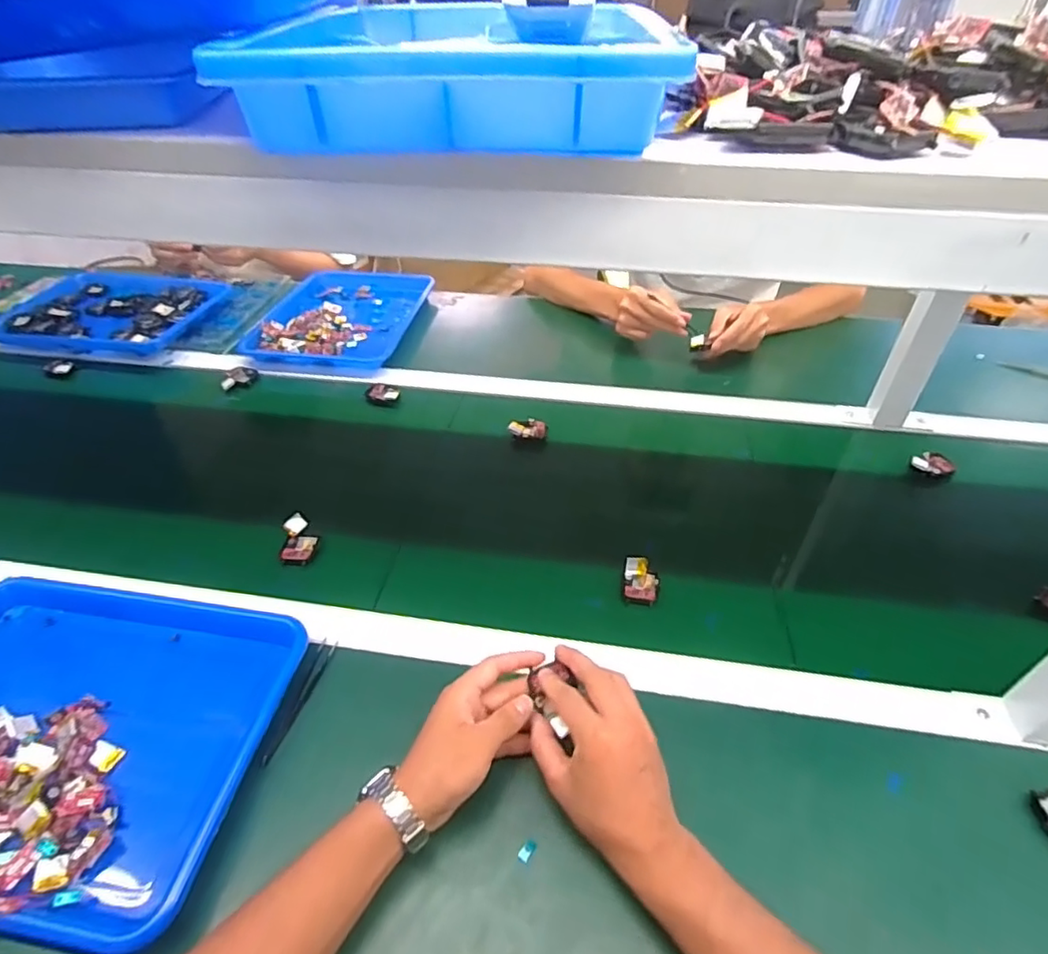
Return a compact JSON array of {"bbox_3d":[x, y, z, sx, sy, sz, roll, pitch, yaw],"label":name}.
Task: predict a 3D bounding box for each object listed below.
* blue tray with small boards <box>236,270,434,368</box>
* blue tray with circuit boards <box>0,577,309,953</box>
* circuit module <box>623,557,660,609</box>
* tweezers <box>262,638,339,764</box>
[{"bbox_3d":[-0.318,-0.293,1.062,0.265,0.041,0.348,6,43,8],"label":"blue tray with small boards"},{"bbox_3d":[-0.379,0.211,0.487,0.334,0.037,0.252,6,43,7],"label":"blue tray with circuit boards"},{"bbox_3d":[0.124,0.108,0.612,0.037,0.020,0.045,6,43,8],"label":"circuit module"},{"bbox_3d":[-0.197,0.196,0.523,0.013,0.012,0.116,7,43,9],"label":"tweezers"}]

